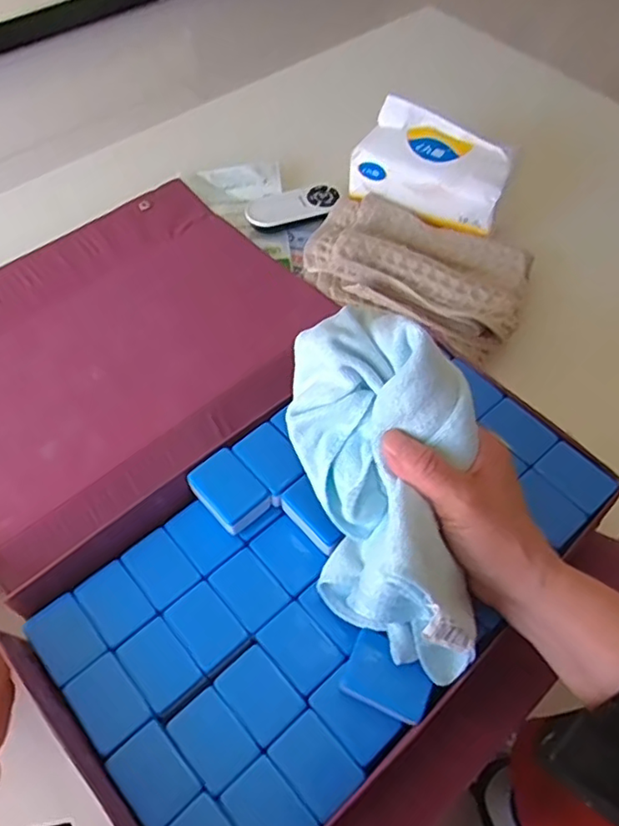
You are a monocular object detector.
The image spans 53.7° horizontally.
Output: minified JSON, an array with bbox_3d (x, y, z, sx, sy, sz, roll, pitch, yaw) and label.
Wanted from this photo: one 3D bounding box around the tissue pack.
[{"bbox_3d":[0.130,-0.266,0.656,0.156,0.076,0.073,21,59,12],"label":"tissue pack"}]

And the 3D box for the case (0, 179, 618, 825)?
[{"bbox_3d":[-0.086,0.010,0.492,0.369,0.082,0.606,-35,64,-21],"label":"case"}]

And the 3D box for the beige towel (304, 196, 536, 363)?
[{"bbox_3d":[0.110,-0.155,0.626,0.229,0.033,0.158,29,61,17],"label":"beige towel"}]

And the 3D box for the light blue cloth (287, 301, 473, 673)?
[{"bbox_3d":[0.043,0.046,0.358,0.095,0.132,0.181,-3,57,-3],"label":"light blue cloth"}]

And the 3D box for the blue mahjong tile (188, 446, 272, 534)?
[{"bbox_3d":[-0.056,0.056,0.432,0.037,0.023,0.054,-39,66,-23],"label":"blue mahjong tile"}]

